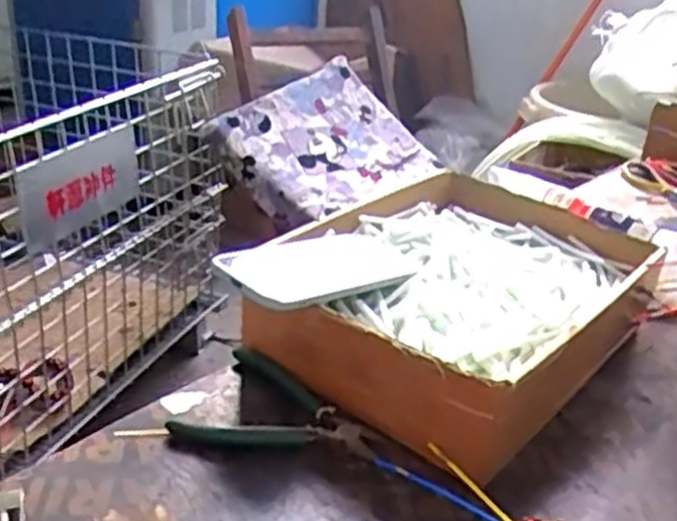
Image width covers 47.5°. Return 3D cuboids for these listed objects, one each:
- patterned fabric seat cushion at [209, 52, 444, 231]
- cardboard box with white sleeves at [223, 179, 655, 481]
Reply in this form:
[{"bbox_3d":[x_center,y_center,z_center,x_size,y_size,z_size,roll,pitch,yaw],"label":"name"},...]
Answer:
[{"bbox_3d":[-0.024,-0.224,1.464,0.370,0.092,0.310,-27,72,-29],"label":"patterned fabric seat cushion"},{"bbox_3d":[0.098,0.038,0.662,0.250,0.096,0.348,23,32,33],"label":"cardboard box with white sleeves"}]

